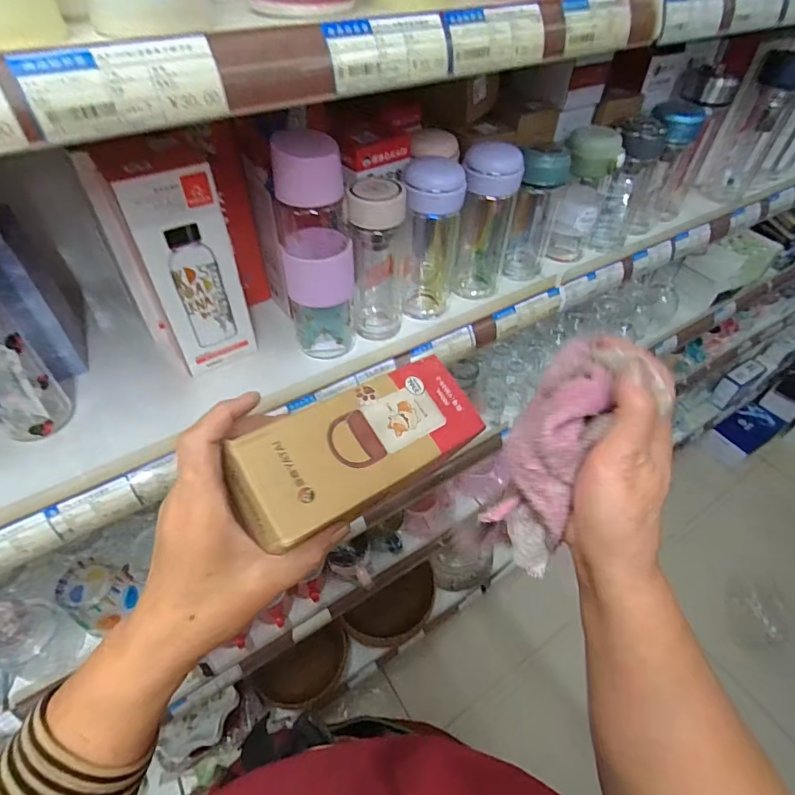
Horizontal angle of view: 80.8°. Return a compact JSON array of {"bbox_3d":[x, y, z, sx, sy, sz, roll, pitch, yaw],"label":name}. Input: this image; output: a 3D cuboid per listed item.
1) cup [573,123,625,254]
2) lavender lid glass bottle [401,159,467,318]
[{"bbox_3d":[0.243,-0.264,0.621,0.065,0.162,0.054,4,48,1],"label":"cup"},{"bbox_3d":[0.038,-0.179,0.530,0.061,0.170,0.061,8,49,4],"label":"lavender lid glass bottle"}]

